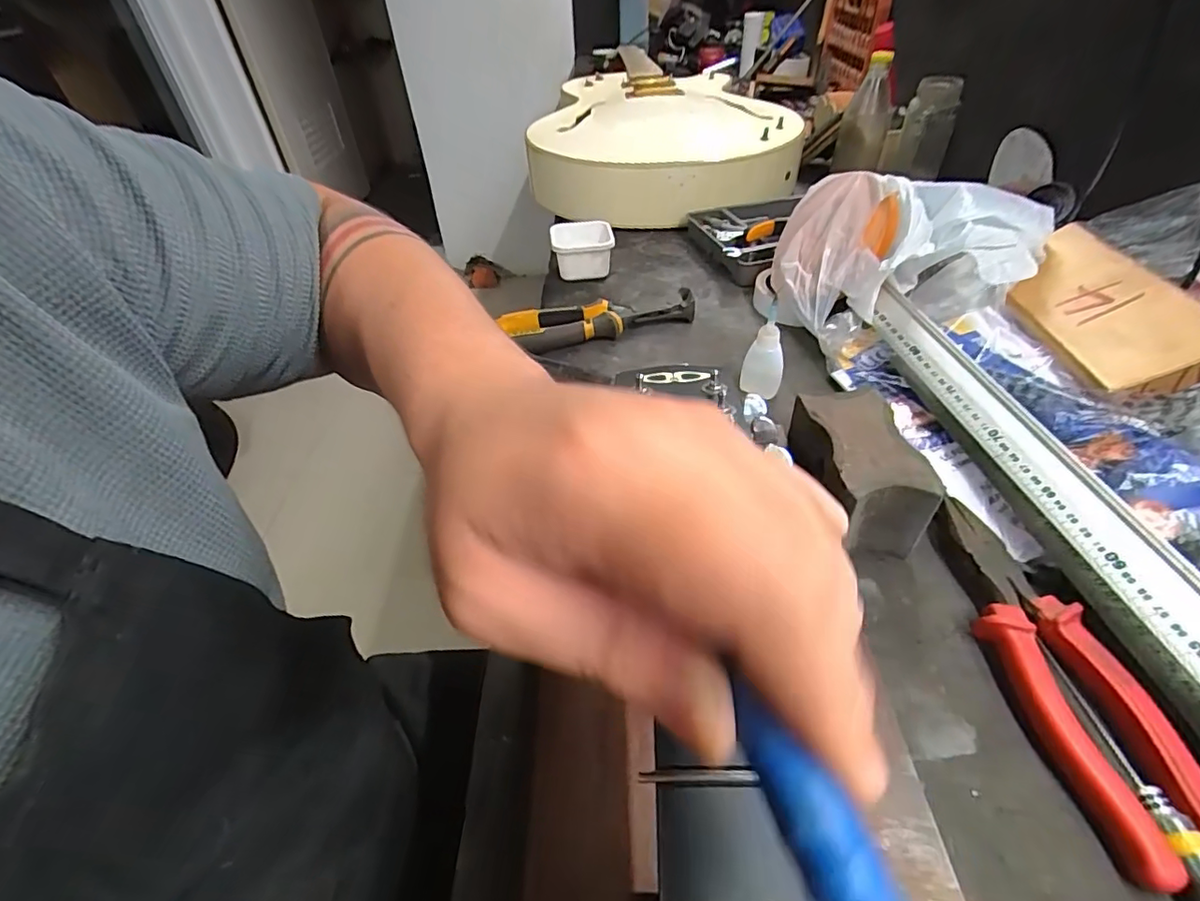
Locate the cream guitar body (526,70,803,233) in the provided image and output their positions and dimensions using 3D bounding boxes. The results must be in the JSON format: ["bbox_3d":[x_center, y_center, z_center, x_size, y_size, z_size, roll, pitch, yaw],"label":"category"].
[{"bbox_3d":[0.103,-0.506,0.887,0.391,0.107,0.472,5,44,8],"label":"cream guitar body"}]

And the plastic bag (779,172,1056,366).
[{"bbox_3d":[0.256,-0.174,0.489,0.213,0.112,0.136,26,51,27],"label":"plastic bag"}]

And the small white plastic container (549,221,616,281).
[{"bbox_3d":[-0.022,-0.248,0.666,0.075,0.048,0.080,-4,44,-1],"label":"small white plastic container"}]

